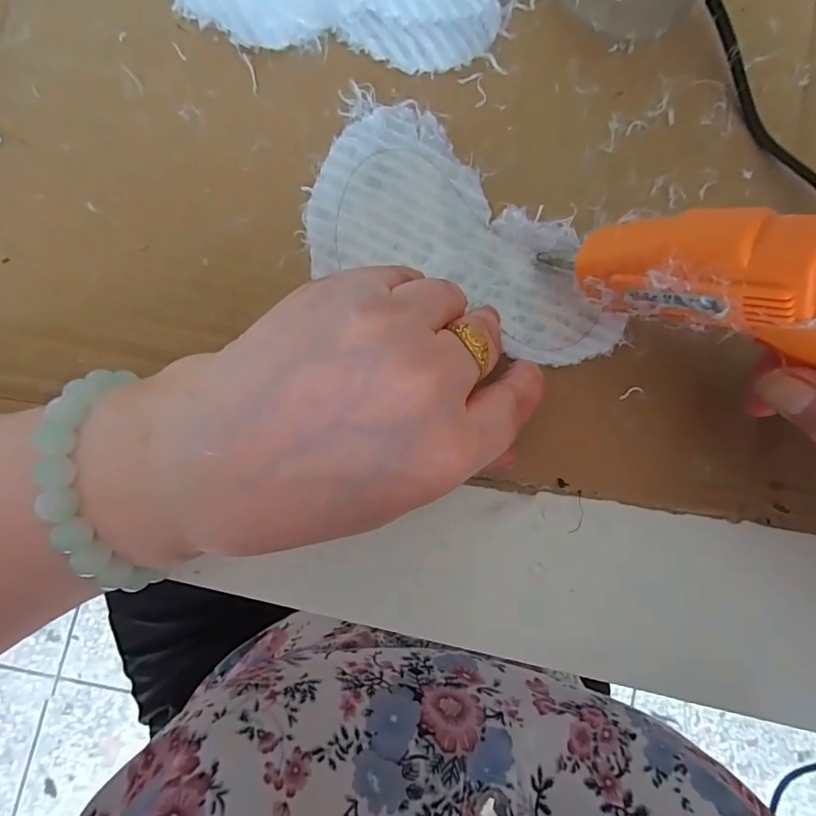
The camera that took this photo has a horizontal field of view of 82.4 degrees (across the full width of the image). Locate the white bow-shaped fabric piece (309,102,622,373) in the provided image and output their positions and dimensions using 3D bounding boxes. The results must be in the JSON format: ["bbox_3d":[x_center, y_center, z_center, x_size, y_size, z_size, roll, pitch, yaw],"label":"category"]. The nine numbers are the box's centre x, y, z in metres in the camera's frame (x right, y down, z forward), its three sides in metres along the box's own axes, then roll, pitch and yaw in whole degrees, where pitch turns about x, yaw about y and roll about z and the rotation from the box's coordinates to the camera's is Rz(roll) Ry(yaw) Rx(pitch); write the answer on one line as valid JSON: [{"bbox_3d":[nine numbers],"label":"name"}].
[{"bbox_3d":[0.030,-0.071,0.197,0.140,0.011,0.075,20,89,-6],"label":"white bow-shaped fabric piece"}]

